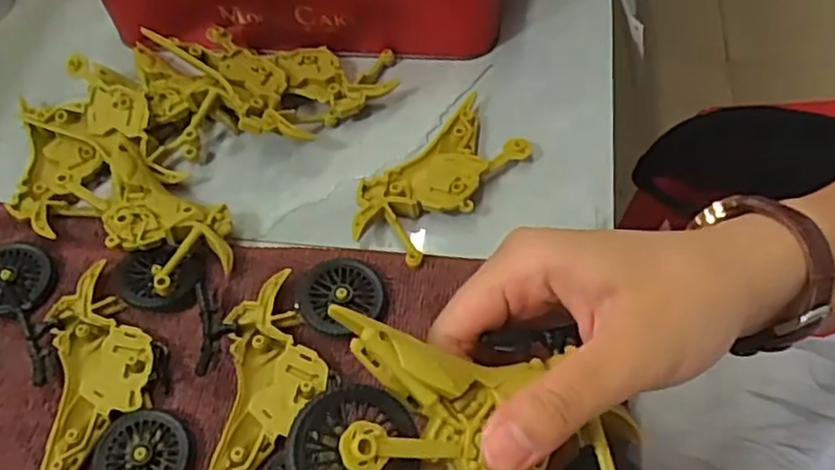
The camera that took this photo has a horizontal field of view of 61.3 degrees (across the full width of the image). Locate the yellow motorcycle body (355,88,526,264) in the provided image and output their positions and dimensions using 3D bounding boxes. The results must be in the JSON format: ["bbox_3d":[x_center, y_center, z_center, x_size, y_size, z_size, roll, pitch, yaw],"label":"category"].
[{"bbox_3d":[0.010,-0.028,0.350,0.049,0.010,0.095,37,66,22],"label":"yellow motorcycle body"}]

